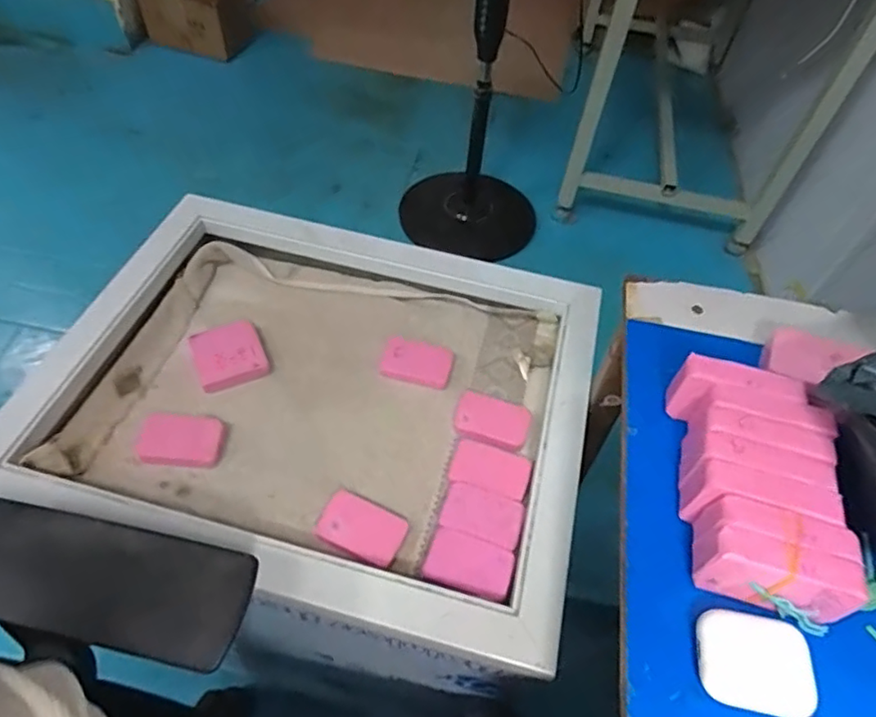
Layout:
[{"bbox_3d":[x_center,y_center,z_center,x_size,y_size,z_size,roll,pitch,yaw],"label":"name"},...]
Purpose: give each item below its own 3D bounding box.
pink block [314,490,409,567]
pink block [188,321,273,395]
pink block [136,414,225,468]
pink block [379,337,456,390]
[{"bbox_3d":[-0.066,0.147,0.518,0.072,0.012,0.049,22,53,12],"label":"pink block"},{"bbox_3d":[-0.217,-0.004,0.619,0.068,0.015,0.072,-19,56,-19],"label":"pink block"},{"bbox_3d":[-0.238,0.075,0.555,0.076,0.015,0.048,5,51,-1],"label":"pink block"},{"bbox_3d":[-0.022,0.005,0.636,0.073,0.012,0.049,13,52,5],"label":"pink block"}]

